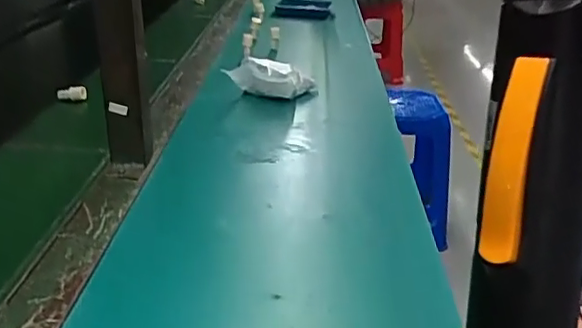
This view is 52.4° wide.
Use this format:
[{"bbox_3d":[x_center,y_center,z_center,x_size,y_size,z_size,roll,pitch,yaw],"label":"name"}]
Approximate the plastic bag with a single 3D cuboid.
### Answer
[{"bbox_3d":[-0.026,-0.135,0.930,0.164,0.054,0.053,7,23,-21],"label":"plastic bag"}]

